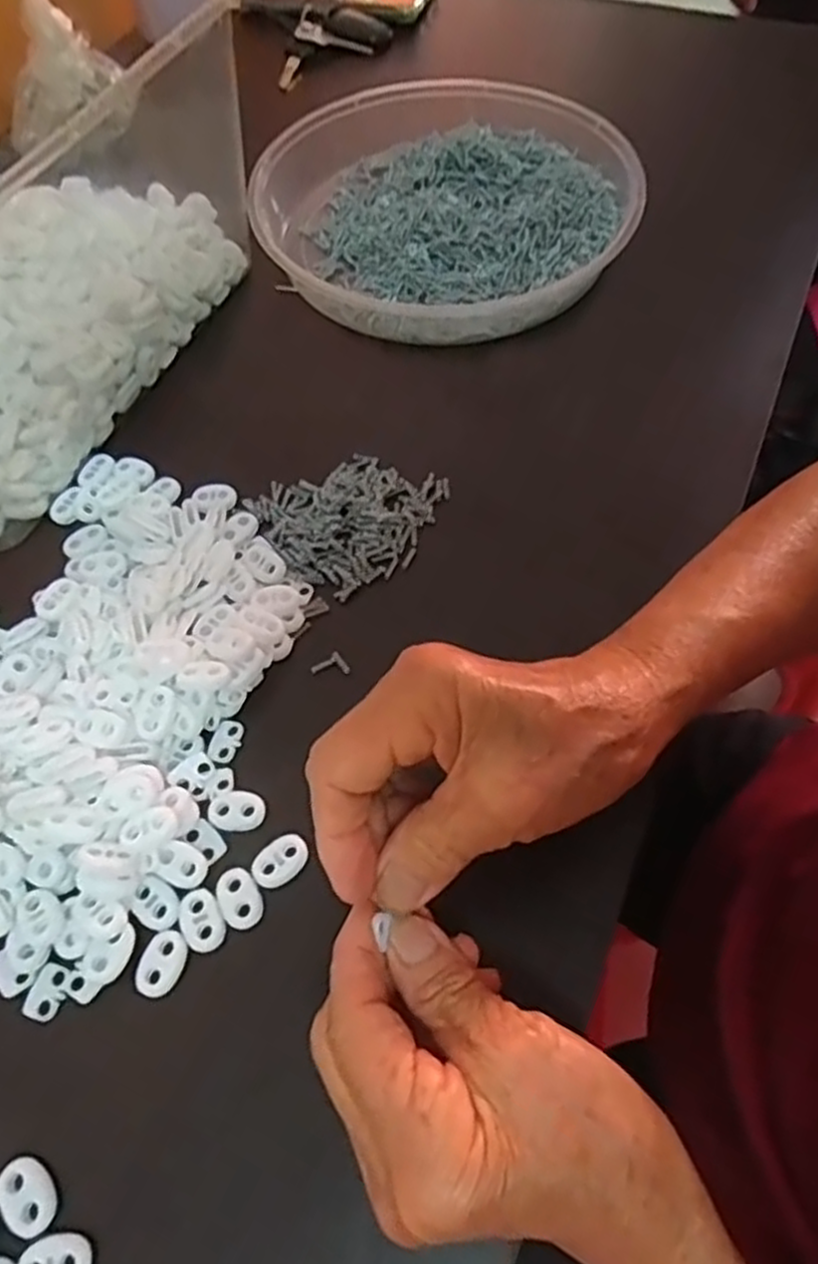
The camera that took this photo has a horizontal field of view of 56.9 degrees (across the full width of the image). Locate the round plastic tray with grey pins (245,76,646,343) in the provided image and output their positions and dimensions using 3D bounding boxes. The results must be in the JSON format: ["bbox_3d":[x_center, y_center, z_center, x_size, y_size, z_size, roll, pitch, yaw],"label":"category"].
[{"bbox_3d":[0.023,-0.269,0.468,0.223,0.053,0.212,-1,60,2],"label":"round plastic tray with grey pins"}]

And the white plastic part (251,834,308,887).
[{"bbox_3d":[-0.050,0.088,0.291,0.022,0.004,0.017,-34,64,-16],"label":"white plastic part"}]

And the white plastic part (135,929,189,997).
[{"bbox_3d":[-0.090,0.120,0.274,0.016,0.004,0.022,18,62,12],"label":"white plastic part"}]

